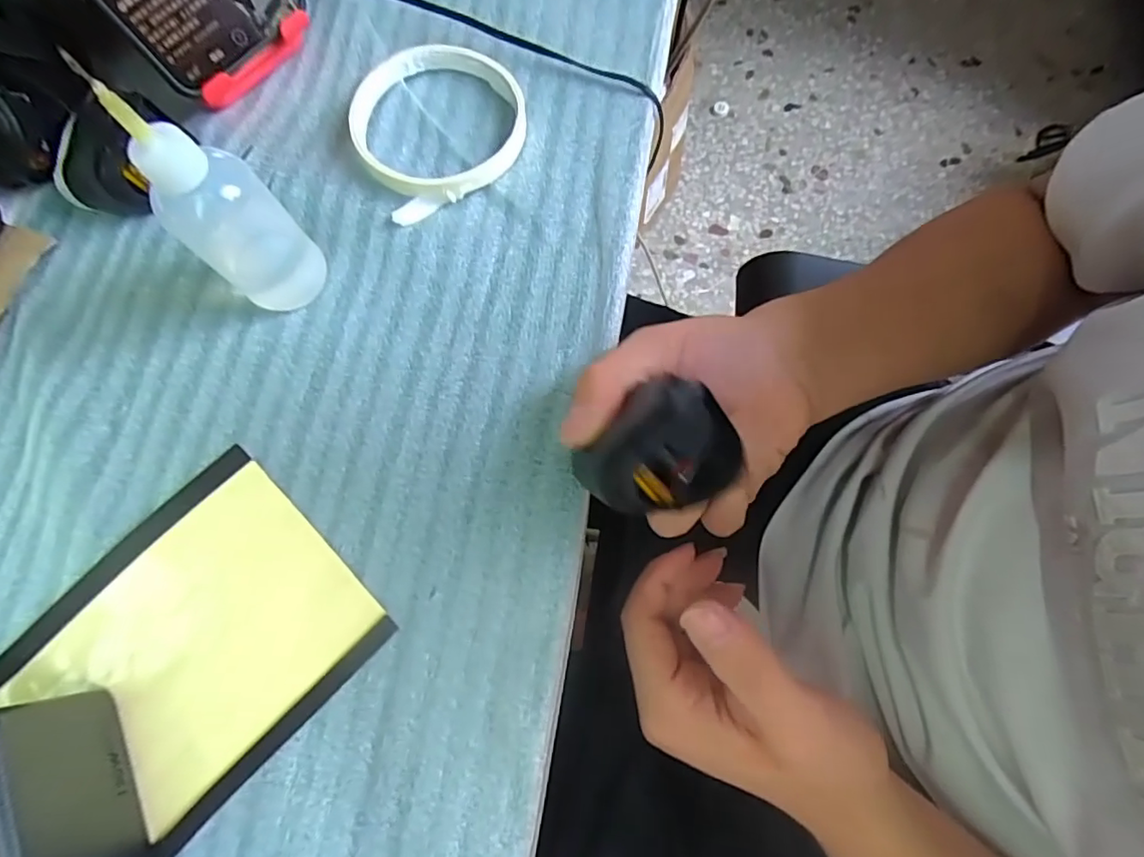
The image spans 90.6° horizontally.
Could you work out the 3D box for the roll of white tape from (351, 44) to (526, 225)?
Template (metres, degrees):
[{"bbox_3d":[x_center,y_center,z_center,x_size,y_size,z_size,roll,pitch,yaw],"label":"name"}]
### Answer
[{"bbox_3d":[-0.065,-0.151,0.276,0.083,0.013,0.084,0,74,1],"label":"roll of white tape"}]

